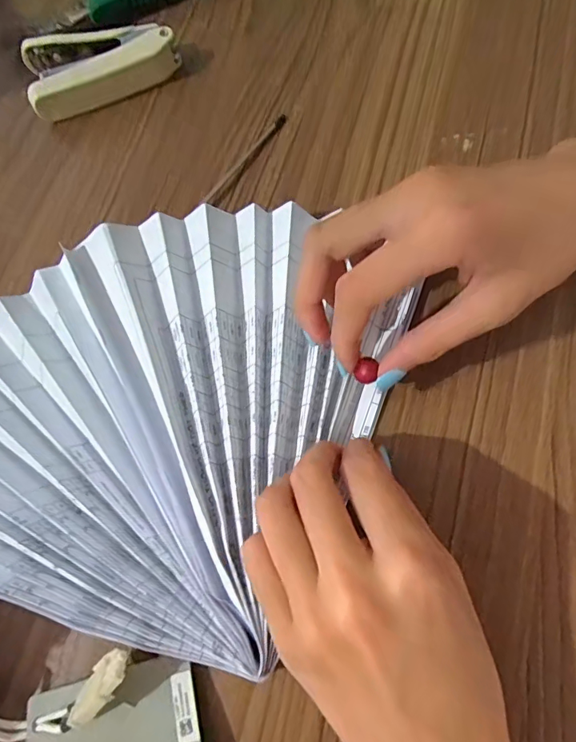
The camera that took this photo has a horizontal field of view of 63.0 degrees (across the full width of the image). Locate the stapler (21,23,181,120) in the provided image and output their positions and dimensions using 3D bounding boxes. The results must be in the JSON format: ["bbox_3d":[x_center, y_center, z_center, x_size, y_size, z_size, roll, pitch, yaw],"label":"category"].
[{"bbox_3d":[-0.111,-0.181,0.284,0.088,0.025,0.044,-14,71,0],"label":"stapler"}]

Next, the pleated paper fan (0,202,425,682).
[{"bbox_3d":[-0.069,0.006,0.219,0.214,0.020,0.197,15,73,6],"label":"pleated paper fan"}]

